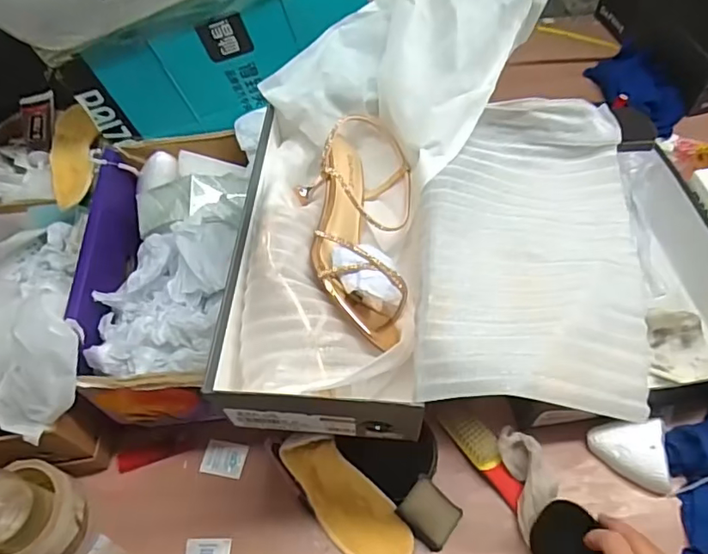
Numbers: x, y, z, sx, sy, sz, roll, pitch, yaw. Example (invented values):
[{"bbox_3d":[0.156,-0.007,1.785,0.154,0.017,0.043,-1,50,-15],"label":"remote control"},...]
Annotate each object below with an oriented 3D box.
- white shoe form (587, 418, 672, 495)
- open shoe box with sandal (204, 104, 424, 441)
[{"bbox_3d":[0.277,0.175,0.550,0.073,0.038,0.064,7,57,8],"label":"white shoe form"},{"bbox_3d":[-0.019,-0.016,0.479,0.151,0.079,0.283,3,56,6],"label":"open shoe box with sandal"}]

